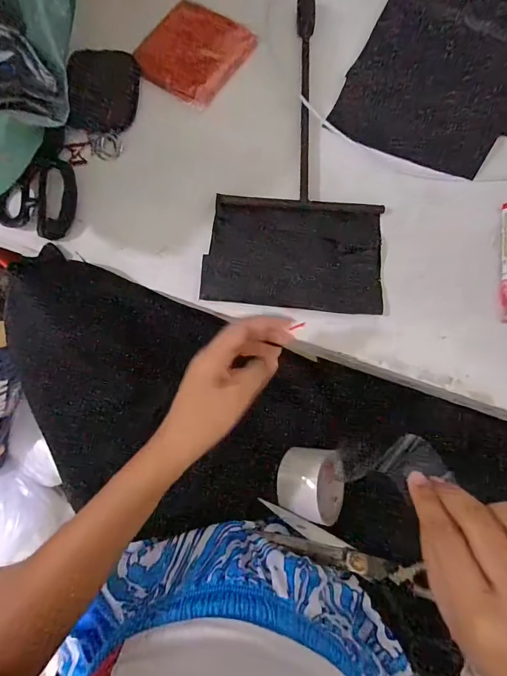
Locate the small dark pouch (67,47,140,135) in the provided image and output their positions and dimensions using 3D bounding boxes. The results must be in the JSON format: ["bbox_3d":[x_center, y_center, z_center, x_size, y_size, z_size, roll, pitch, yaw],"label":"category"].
[{"bbox_3d":[-0.178,-0.291,0.452,0.075,0.029,0.097,3,78,0],"label":"small dark pouch"}]

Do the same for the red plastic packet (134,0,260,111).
[{"bbox_3d":[-0.073,-0.361,0.477,0.113,0.008,0.133,33,79,6],"label":"red plastic packet"}]

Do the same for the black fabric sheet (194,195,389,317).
[{"bbox_3d":[0.045,-0.095,0.421,0.189,0.008,0.123,5,78,1],"label":"black fabric sheet"}]

